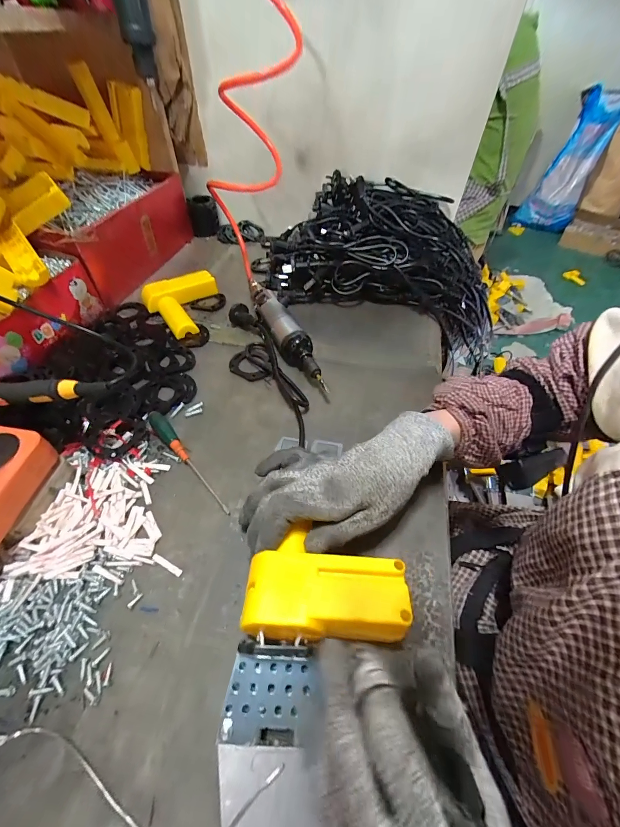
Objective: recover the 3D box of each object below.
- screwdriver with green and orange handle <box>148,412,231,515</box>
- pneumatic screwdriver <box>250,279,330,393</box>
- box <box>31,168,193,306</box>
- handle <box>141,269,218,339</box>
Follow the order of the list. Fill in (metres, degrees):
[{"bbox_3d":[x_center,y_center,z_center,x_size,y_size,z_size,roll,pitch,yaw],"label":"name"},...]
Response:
[{"bbox_3d":[-0.129,0.047,0.342,0.016,0.015,0.148,-34,59,-27],"label":"screwdriver with green and orange handle"},{"bbox_3d":[-0.039,-0.120,0.470,0.038,0.041,0.255,-21,54,-19],"label":"pneumatic screwdriver"},{"bbox_3d":[-0.339,-0.326,0.580,0.129,0.119,0.310,10,50,6],"label":"box"},{"bbox_3d":[-0.193,-0.171,0.518,0.113,0.031,0.148,-21,54,-19],"label":"handle"}]

